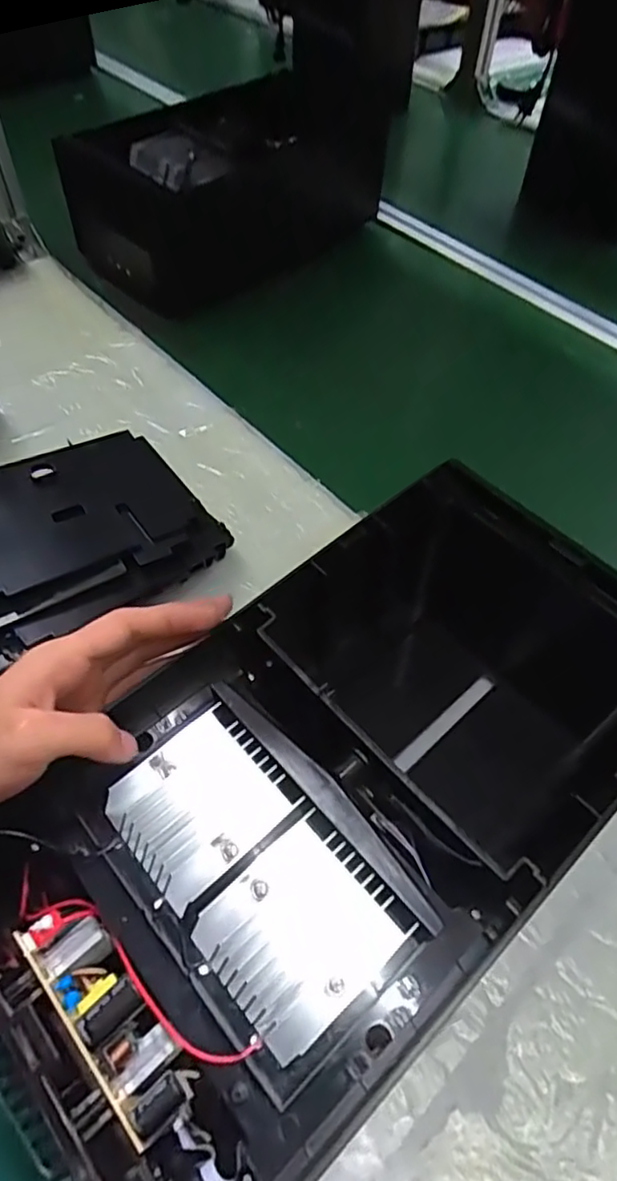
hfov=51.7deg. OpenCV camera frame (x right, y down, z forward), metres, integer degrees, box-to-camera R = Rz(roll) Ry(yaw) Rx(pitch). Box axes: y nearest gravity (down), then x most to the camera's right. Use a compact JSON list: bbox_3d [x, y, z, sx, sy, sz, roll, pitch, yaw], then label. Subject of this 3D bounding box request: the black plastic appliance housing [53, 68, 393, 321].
[{"bbox_3d":[-0.100,-0.484,0.751,0.168,0.152,0.320,37,62,22],"label":"black plastic appliance housing"}]

